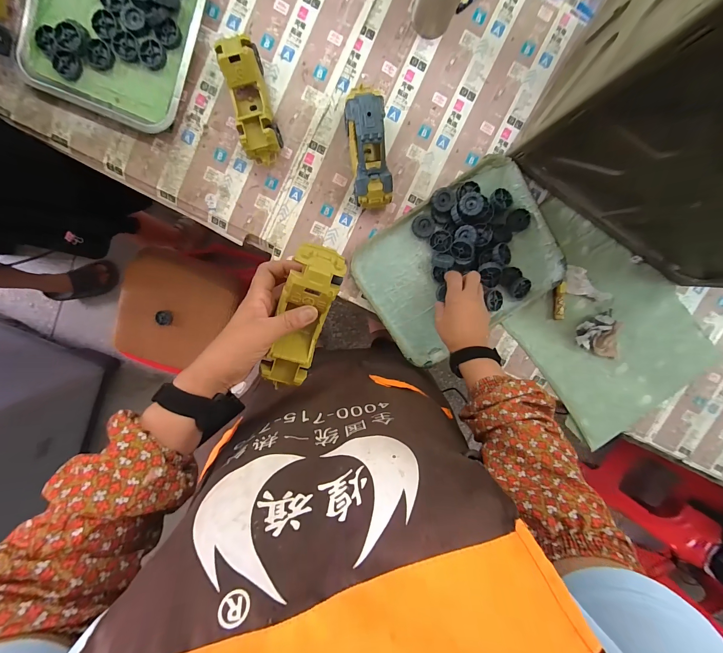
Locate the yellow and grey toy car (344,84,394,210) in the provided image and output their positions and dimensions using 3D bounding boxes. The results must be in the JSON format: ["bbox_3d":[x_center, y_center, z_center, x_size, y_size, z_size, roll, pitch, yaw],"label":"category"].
[{"bbox_3d":[0.010,-0.288,0.494,0.055,0.086,0.177,-9,99,1],"label":"yellow and grey toy car"}]

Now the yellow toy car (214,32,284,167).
[{"bbox_3d":[-0.174,-0.350,0.491,0.060,0.063,0.171,-13,99,2],"label":"yellow toy car"}]

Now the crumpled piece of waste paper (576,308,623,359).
[{"bbox_3d":[0.469,0.014,0.595,0.085,0.027,0.080,22,98,-4],"label":"crumpled piece of waste paper"}]

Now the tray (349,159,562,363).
[{"bbox_3d":[0.179,-0.109,0.547,0.342,0.041,0.249,-35,98,5],"label":"tray"}]

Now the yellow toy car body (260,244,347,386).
[{"bbox_3d":[-0.064,-0.012,0.347,0.055,0.047,0.155,19,107,-3],"label":"yellow toy car body"}]

